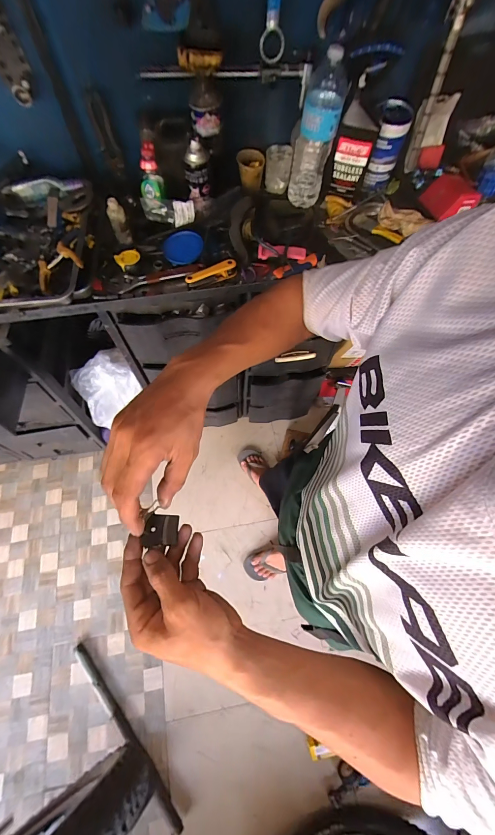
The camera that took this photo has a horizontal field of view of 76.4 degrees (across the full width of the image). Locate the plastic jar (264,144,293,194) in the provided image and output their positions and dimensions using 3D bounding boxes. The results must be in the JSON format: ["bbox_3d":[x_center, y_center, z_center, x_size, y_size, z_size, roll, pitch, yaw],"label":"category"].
[{"bbox_3d":[0.088,-0.709,0.898,0.072,0.092,0.060,5,66,1],"label":"plastic jar"}]

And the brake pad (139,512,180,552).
[{"bbox_3d":[-0.092,0.120,0.334,0.034,0.011,0.034,5,65,2],"label":"brake pad"}]

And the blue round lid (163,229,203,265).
[{"bbox_3d":[-0.166,-0.442,0.809,0.103,0.018,0.088,-31,70,-14],"label":"blue round lid"}]

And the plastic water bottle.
[{"bbox_3d":[0.170,-0.699,0.791,0.104,0.286,0.100,10,66,3],"label":"plastic water bottle"}]

